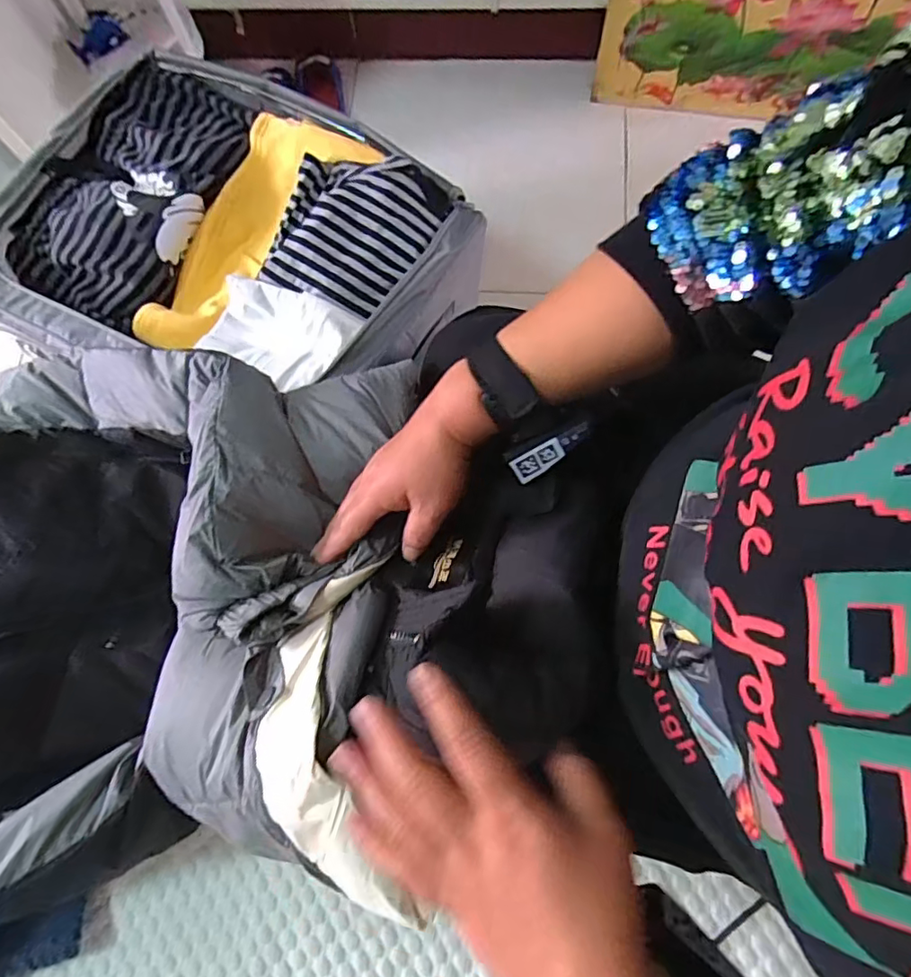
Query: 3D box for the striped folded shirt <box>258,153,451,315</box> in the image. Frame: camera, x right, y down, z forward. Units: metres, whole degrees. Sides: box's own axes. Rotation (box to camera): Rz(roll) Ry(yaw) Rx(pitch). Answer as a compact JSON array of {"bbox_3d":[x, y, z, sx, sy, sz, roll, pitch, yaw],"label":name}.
[{"bbox_3d":[-0.131,-0.331,0.711,0.205,0.056,0.193,19,77,8],"label":"striped folded shirt"}]

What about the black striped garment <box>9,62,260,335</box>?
[{"bbox_3d":[-0.450,-0.416,0.787,0.248,0.080,0.372,24,78,9],"label":"black striped garment"}]

